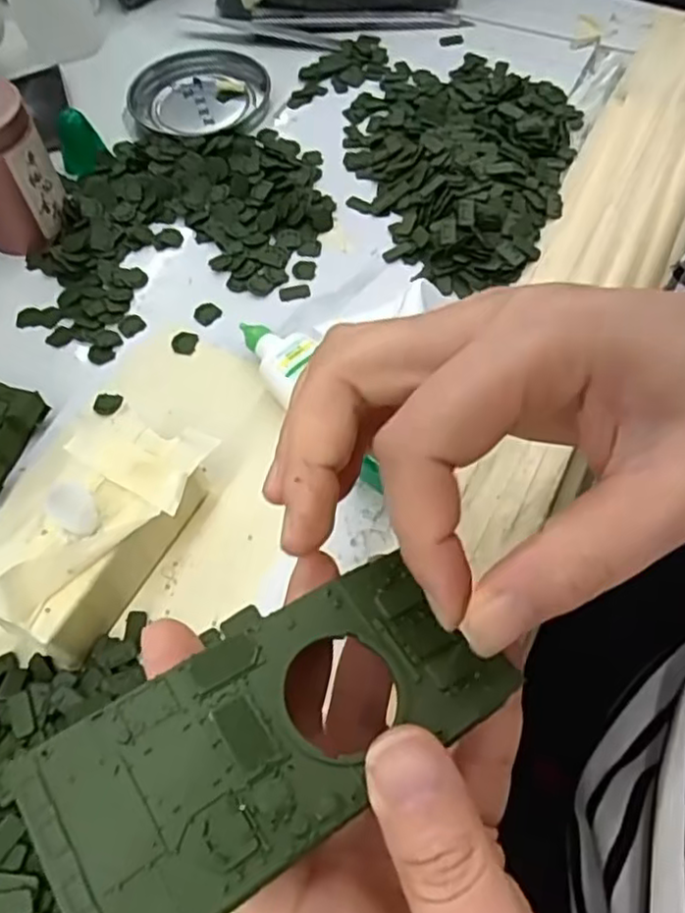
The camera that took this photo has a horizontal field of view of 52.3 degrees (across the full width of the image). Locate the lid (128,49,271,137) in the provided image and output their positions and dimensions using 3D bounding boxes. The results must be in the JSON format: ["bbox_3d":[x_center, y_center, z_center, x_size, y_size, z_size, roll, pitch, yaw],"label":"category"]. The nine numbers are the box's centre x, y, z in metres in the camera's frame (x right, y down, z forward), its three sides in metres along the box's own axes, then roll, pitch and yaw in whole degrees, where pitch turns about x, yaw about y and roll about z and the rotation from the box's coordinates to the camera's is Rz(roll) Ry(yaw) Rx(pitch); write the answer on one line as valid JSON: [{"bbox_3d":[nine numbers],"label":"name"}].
[{"bbox_3d":[-0.082,-0.209,0.403,0.077,0.010,0.076,-2,60,3],"label":"lid"}]

